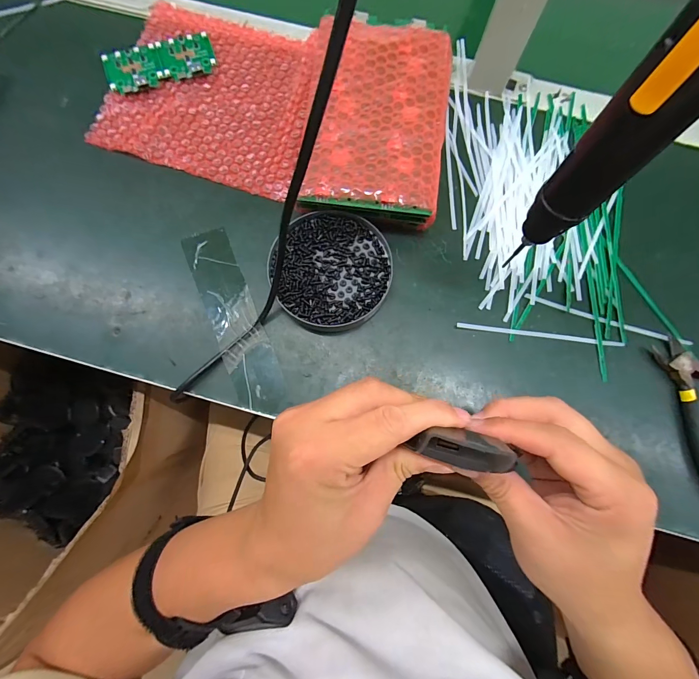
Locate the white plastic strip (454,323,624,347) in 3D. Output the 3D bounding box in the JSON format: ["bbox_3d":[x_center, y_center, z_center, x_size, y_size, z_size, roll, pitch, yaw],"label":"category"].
[{"bbox_3d":[0.178,-0.005,0.315,0.152,0.004,0.006,7,77,0],"label":"white plastic strip"}]

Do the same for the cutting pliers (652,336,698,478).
[{"bbox_3d":[0.345,0.061,0.299,0.118,0.011,0.143,-19,78,-5],"label":"cutting pliers"}]

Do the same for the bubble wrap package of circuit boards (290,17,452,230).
[{"bbox_3d":[0.027,-0.212,0.333,0.145,0.049,0.201,4,77,0],"label":"bubble wrap package of circuit boards"}]

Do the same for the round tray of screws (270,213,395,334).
[{"bbox_3d":[-0.016,-0.064,0.317,0.109,0.020,0.112,0,77,-1],"label":"round tray of screws"}]

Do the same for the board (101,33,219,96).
[{"bbox_3d":[-0.208,-0.307,0.370,0.115,0.008,0.053,-21,79,-6],"label":"board"}]

